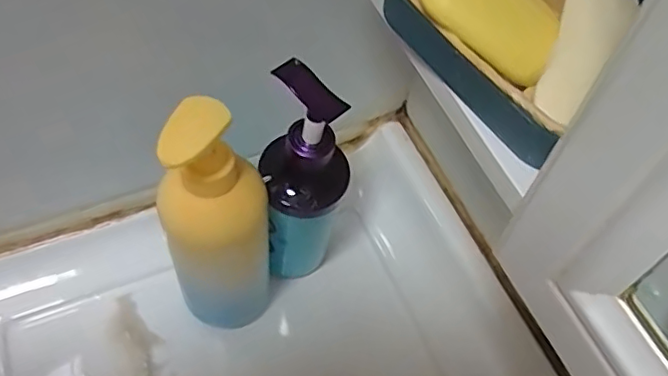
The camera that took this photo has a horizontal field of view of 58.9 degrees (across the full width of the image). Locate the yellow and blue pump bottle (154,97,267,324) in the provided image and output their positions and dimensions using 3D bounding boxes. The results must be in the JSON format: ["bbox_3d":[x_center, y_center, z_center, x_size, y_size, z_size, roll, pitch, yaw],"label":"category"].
[{"bbox_3d":[-0.083,0.031,0.427,0.070,0.222,0.052,-11,59,-12],"label":"yellow and blue pump bottle"}]

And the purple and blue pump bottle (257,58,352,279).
[{"bbox_3d":[-0.025,0.000,0.472,0.062,0.223,0.056,-9,58,-10],"label":"purple and blue pump bottle"}]

